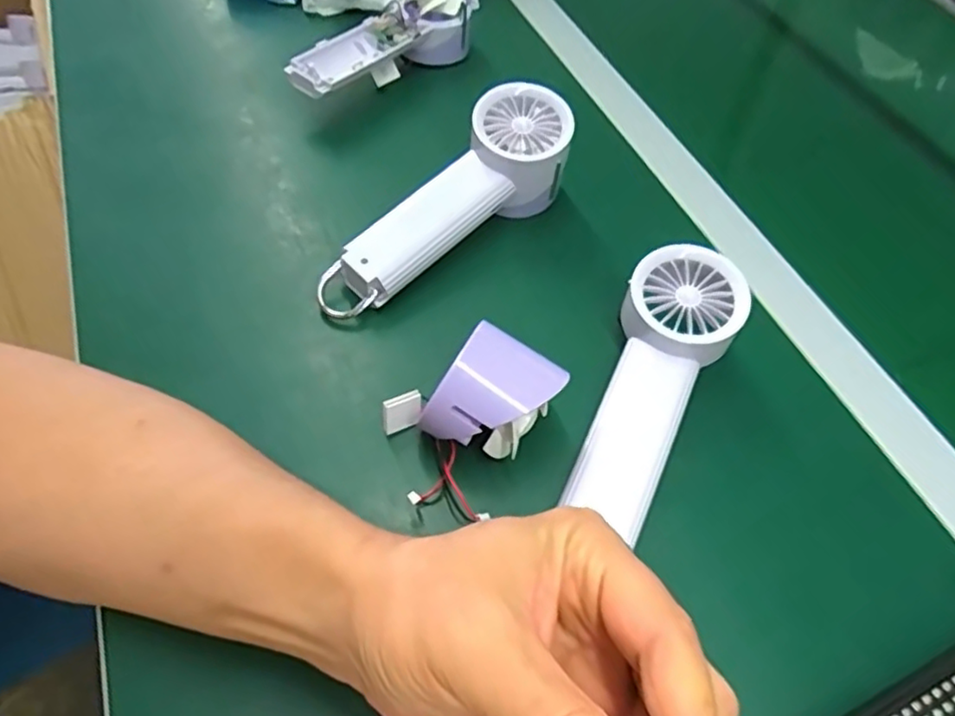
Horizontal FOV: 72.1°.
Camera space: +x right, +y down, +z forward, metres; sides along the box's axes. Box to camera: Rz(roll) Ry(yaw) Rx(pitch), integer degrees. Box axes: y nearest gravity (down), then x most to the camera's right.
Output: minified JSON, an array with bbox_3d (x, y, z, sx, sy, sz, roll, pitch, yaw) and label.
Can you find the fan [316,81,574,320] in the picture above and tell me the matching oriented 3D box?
[{"bbox_3d":[-0.023,-0.099,0.403,0.190,0.057,0.061,-31,62,-23],"label":"fan"}]

